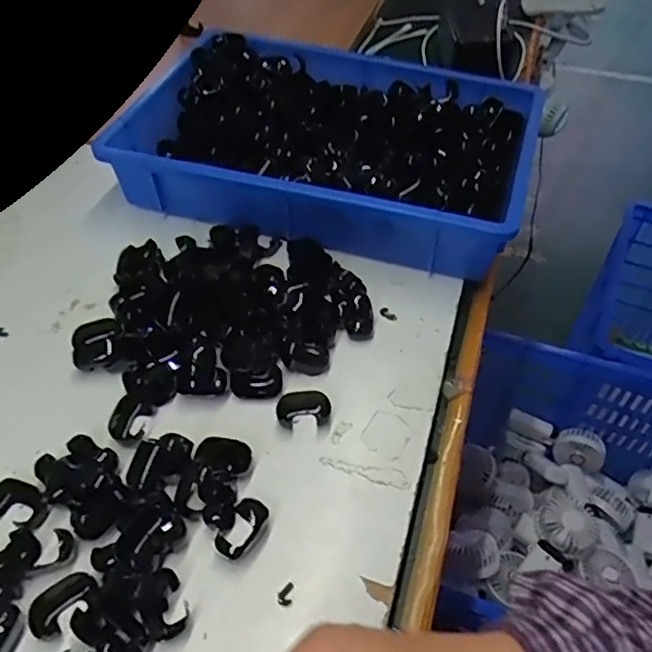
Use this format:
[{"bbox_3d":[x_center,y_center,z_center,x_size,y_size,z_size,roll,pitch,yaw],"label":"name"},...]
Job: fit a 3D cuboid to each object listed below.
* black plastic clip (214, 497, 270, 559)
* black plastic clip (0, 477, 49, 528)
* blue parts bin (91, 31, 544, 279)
[{"bbox_3d":[-0.058,0.139,0.398,0.025,0.010,0.043,24,54,20],"label":"black plastic clip"},{"bbox_3d":[-0.217,0.128,0.410,0.041,0.016,0.029,23,54,19],"label":"black plastic clip"},{"bbox_3d":[0.008,-0.208,0.646,0.415,0.078,0.280,16,51,14],"label":"blue parts bin"}]

